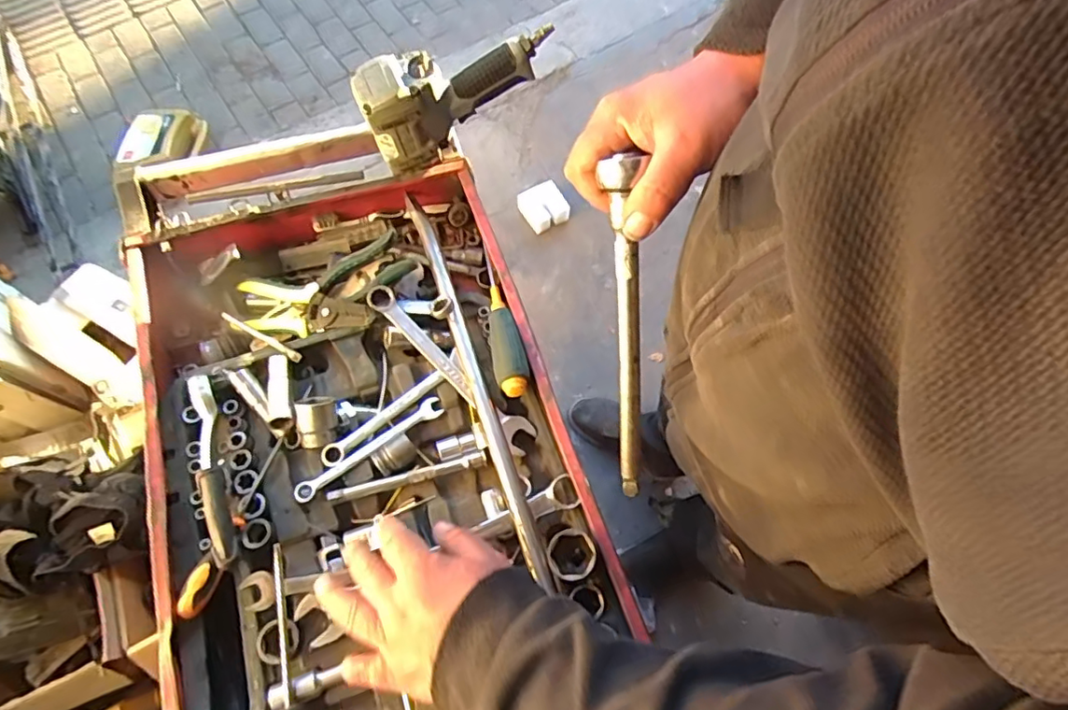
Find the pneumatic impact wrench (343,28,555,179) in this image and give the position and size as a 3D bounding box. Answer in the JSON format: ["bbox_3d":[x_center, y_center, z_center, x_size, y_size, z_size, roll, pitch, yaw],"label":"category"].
[{"bbox_3d":[-0.088,-0.293,0.649,0.213,0.105,0.062,-28,70,-12],"label":"pneumatic impact wrench"}]

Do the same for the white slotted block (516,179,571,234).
[{"bbox_3d":[0.025,-0.408,1.599,0.117,0.059,0.122,-28,70,-12],"label":"white slotted block"}]

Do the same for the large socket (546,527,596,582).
[{"bbox_3d":[0.032,0.173,0.506,0.041,0.042,0.041,0,67,-1],"label":"large socket"}]

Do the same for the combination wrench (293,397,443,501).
[{"bbox_3d":[-0.159,0.089,0.571,0.159,0.011,0.020,-33,77,-22],"label":"combination wrench"}]

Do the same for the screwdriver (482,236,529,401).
[{"bbox_3d":[-0.037,-0.045,0.616,0.032,0.024,0.199,-11,52,-5],"label":"screwdriver"}]

